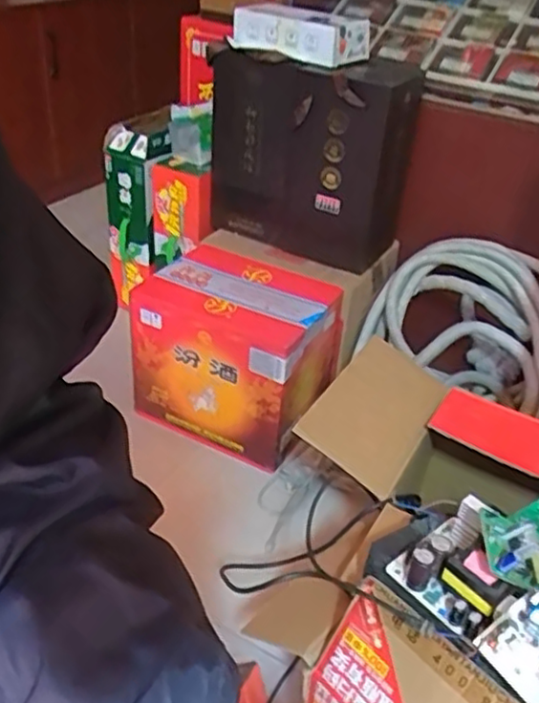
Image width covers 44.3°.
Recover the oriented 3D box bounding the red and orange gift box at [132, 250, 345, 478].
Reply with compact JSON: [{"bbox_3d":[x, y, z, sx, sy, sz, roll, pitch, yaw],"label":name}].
[{"bbox_3d":[-0.064,-0.005,1.301,0.331,0.276,0.258,22,39,23],"label":"red and orange gift box"}]

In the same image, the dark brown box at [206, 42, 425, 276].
[{"bbox_3d":[0.090,-0.392,1.330,0.383,0.361,0.203,25,40,26],"label":"dark brown box"}]

